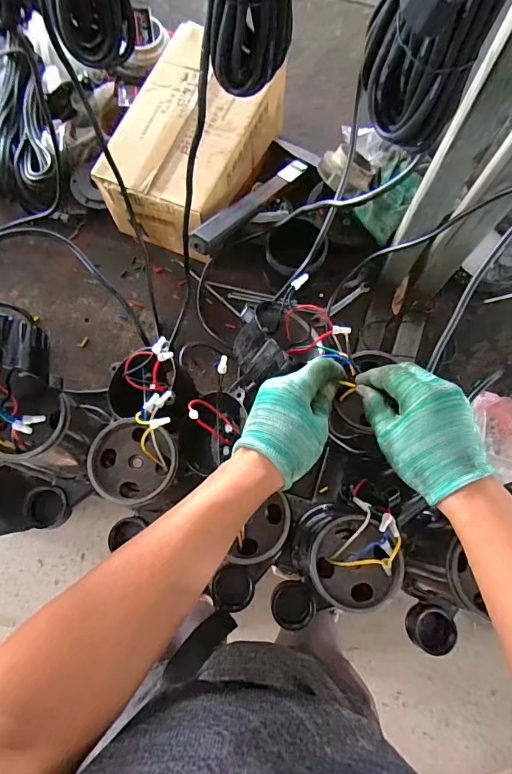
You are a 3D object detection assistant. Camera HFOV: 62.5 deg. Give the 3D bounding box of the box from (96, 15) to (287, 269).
[{"bbox_3d":[-0.097,-0.366,0.677,0.188,0.136,0.314,21,76,4],"label":"box"}]

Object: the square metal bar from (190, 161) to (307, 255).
[{"bbox_3d":[-0.001,-0.281,0.639,0.037,0.020,0.294,32,55,8],"label":"square metal bar"}]

